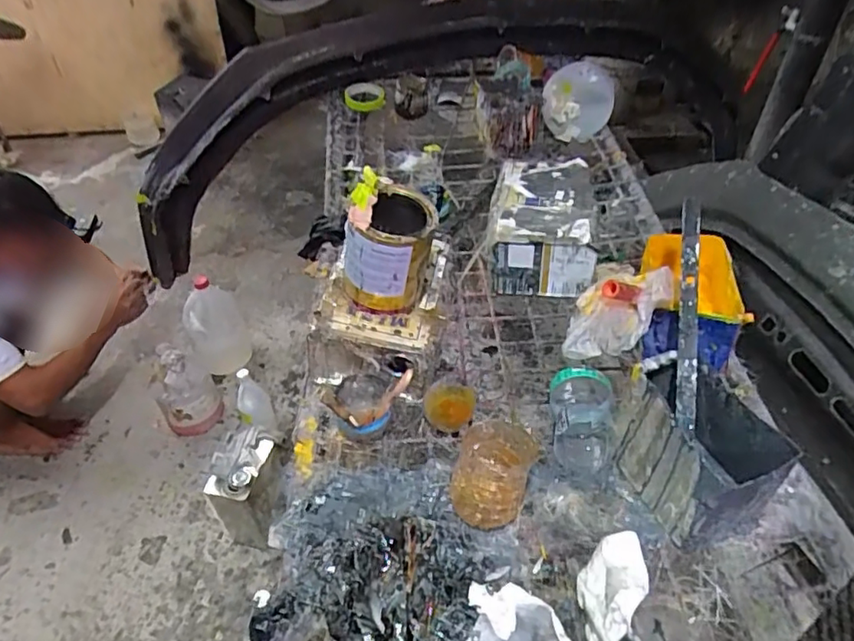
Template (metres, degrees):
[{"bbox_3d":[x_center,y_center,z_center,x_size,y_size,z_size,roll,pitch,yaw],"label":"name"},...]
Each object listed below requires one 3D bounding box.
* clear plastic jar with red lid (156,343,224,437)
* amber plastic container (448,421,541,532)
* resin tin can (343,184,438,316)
[{"bbox_3d":[-0.694,0.195,1.644,0.157,0.293,0.140,-25,49,-23],"label":"clear plastic jar with red lid"},{"bbox_3d":[0.069,0.163,0.618,0.078,0.105,0.079,18,47,19],"label":"amber plastic container"},{"bbox_3d":[-0.041,-0.089,0.727,0.108,0.130,0.119,12,45,14],"label":"resin tin can"}]

